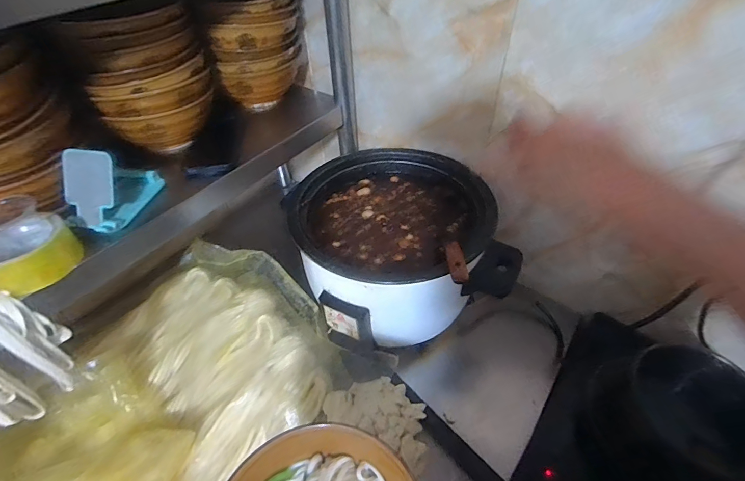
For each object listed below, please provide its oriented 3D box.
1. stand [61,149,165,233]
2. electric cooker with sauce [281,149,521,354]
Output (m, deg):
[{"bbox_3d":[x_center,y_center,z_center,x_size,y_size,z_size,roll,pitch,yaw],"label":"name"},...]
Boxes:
[{"bbox_3d":[-0.338,-0.072,0.477,0.072,0.093,0.123,2,47,2],"label":"stand"},{"bbox_3d":[0.030,0.011,0.659,0.297,0.213,0.306,0,47,0],"label":"electric cooker with sauce"}]

